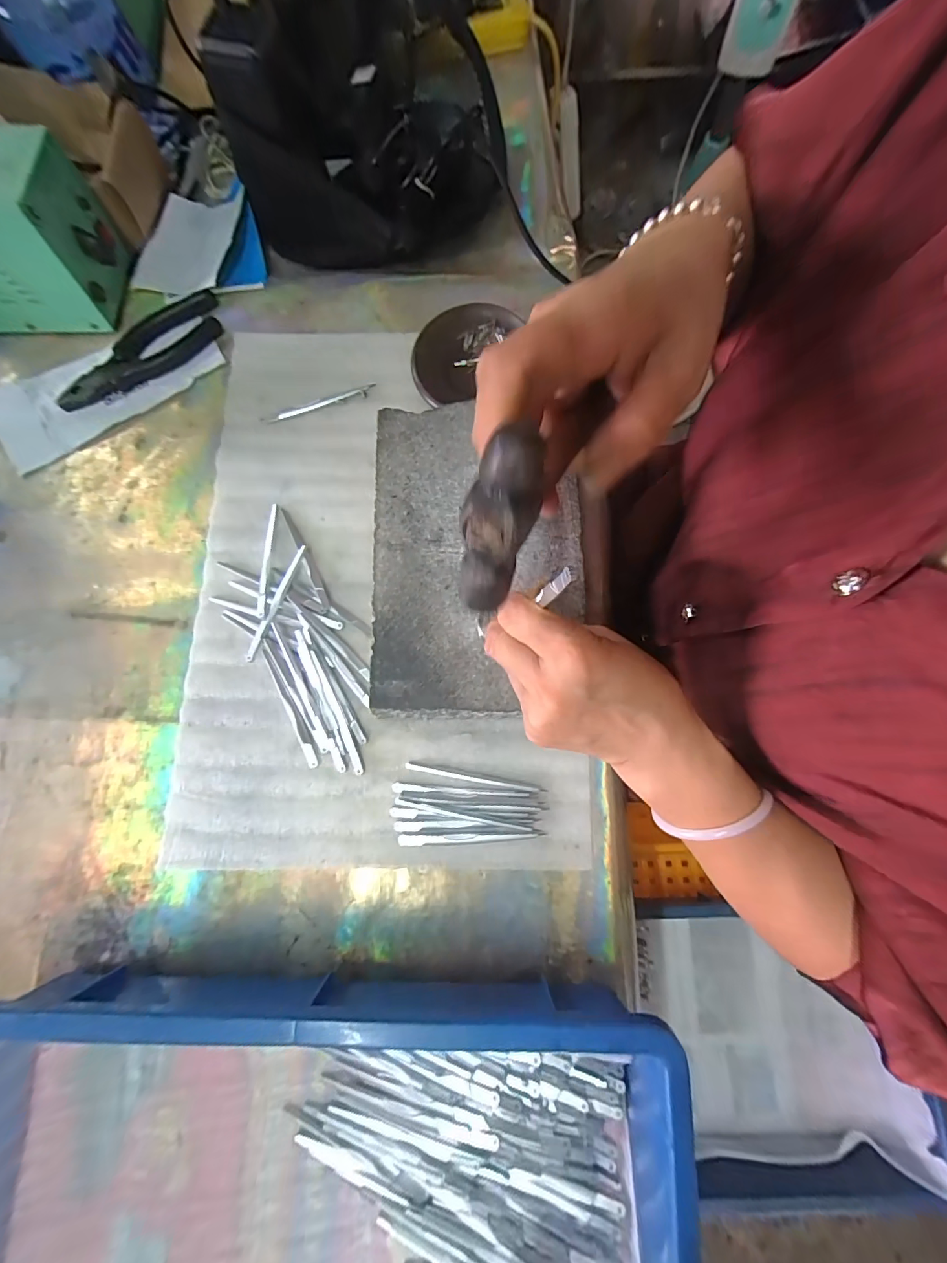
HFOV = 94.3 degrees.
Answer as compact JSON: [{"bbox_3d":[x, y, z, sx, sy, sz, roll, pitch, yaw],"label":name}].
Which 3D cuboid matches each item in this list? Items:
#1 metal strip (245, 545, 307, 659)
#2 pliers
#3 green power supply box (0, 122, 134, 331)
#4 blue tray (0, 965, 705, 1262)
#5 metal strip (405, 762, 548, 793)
[{"bbox_3d":[-0.161,-0.024,0.361,0.007,0.008,0.103,22,80,6],"label":"metal strip"},{"bbox_3d":[-0.309,-0.262,0.408,0.158,0.010,0.064,-27,79,-4],"label":"pliers"},{"bbox_3d":[-0.412,-0.342,0.380,0.159,0.103,0.098,1,79,2],"label":"green power supply box"},{"bbox_3d":[-0.094,0.361,0.249,0.414,0.076,0.280,0,79,2],"label":"blue tray"},{"bbox_3d":[0.001,0.113,0.337,0.107,0.004,0.006,10,79,3],"label":"metal strip"}]

